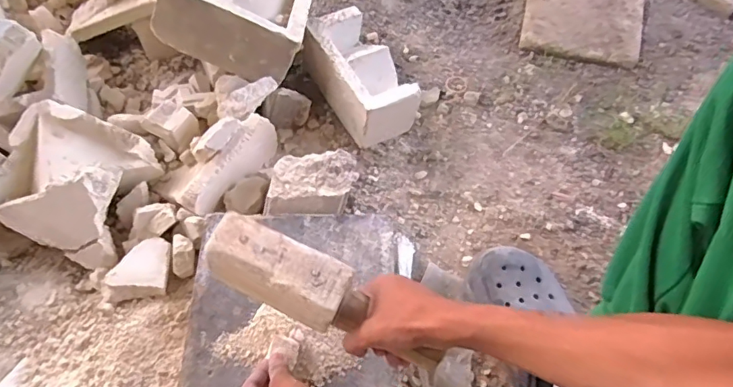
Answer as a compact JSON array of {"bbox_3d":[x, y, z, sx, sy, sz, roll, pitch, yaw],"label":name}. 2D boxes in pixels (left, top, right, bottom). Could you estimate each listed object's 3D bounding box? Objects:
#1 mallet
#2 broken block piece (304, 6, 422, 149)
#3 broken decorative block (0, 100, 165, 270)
[{"bbox_3d":[-0.039,0.102,0.495,0.244,0.057,0.060,29,62,-3],"label":"mallet"},{"bbox_3d":[-0.011,-0.191,0.824,0.108,0.094,0.192,-28,66,-17],"label":"broken block piece"},{"bbox_3d":[-0.393,-0.016,0.681,0.176,0.096,0.163,22,63,7],"label":"broken decorative block"}]

